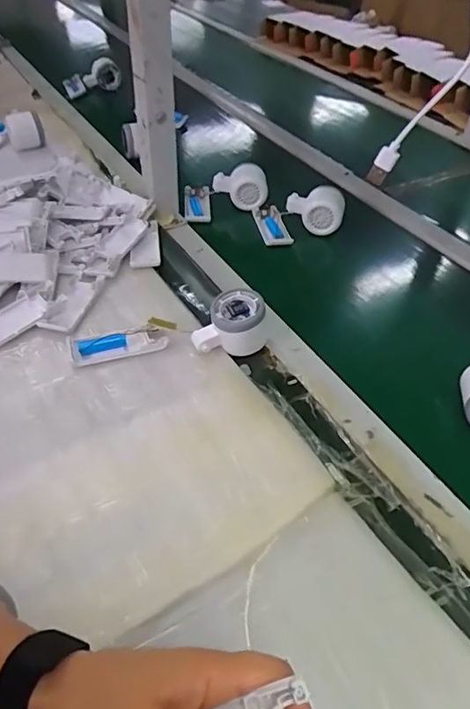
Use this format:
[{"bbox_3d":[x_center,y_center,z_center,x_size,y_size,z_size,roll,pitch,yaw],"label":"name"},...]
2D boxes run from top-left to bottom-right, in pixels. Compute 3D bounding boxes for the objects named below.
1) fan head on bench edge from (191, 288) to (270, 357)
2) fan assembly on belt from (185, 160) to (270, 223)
[{"bbox_3d":[-0.004,-0.033,0.549,0.080,0.056,0.055,3,44,1],"label":"fan head on bench edge"},{"bbox_3d":[-0.013,-0.246,0.789,0.139,0.053,0.075,-22,47,-3],"label":"fan assembly on belt"}]

